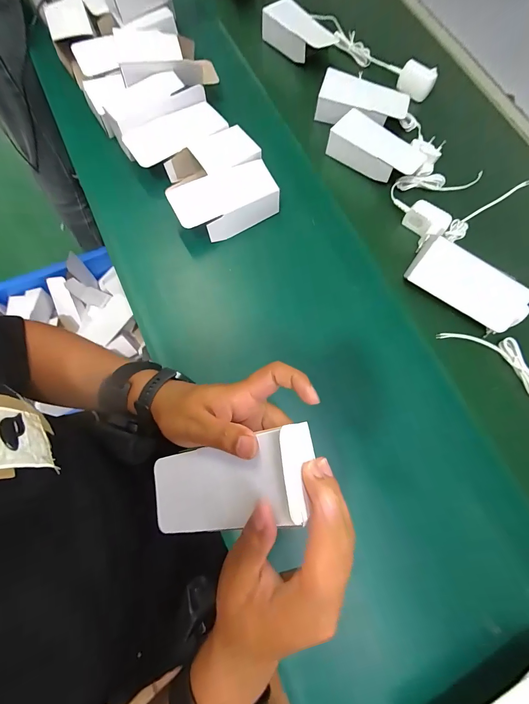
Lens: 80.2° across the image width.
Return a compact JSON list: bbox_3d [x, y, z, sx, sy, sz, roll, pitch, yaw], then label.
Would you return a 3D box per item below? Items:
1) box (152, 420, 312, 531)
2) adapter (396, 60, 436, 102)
[{"bbox_3d":[-0.030,0.108,0.256,0.145,0.036,0.064,-25,64,27],"label":"box"},{"bbox_3d":[0.275,-0.490,0.568,0.064,0.046,0.034,28,46,8],"label":"adapter"}]

